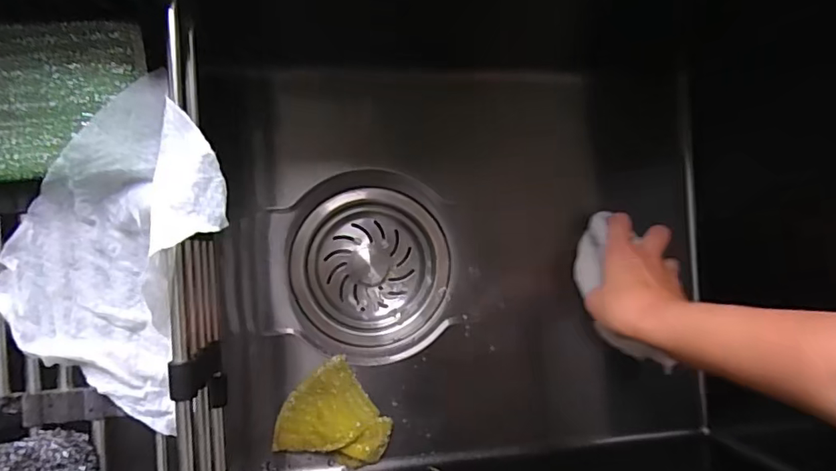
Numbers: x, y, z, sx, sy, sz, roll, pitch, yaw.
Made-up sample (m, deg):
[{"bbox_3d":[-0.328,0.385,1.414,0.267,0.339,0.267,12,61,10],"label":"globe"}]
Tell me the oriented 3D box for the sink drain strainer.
[{"bbox_3d":[-0.043,0.026,0.482,0.147,0.037,0.166,12,87,-9],"label":"sink drain strainer"}]

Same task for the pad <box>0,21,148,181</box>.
[{"bbox_3d":[-0.214,-0.072,0.283,0.120,0.018,0.083,-6,89,-9],"label":"pad"}]

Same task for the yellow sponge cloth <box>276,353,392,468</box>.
[{"bbox_3d":[-0.073,0.160,0.433,0.083,0.025,0.087,-37,94,-8],"label":"yellow sponge cloth"}]

